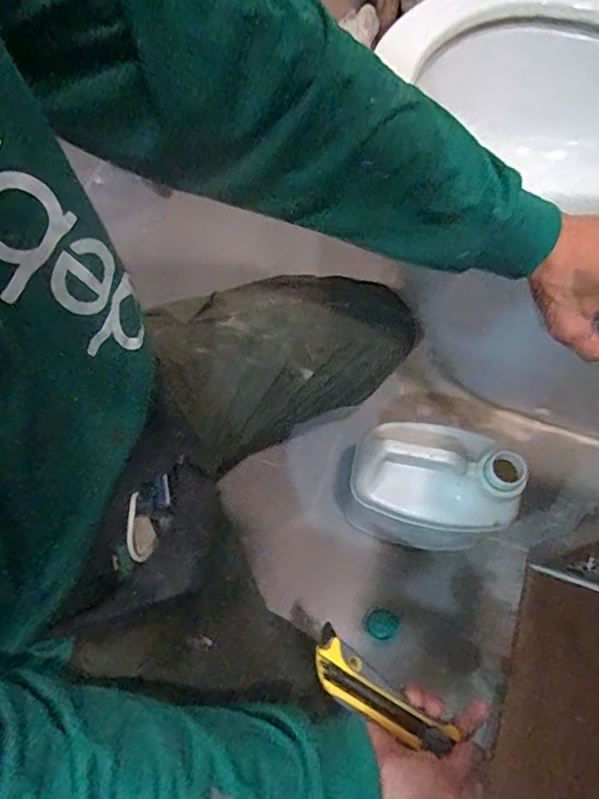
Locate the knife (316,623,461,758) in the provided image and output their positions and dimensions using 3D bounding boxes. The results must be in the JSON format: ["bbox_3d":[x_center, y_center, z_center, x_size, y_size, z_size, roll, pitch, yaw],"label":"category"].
[{"bbox_3d":[0.063,0.246,0.460,0.135,0.017,0.038,40,70,-2],"label":"knife"}]

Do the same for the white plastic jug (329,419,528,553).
[{"bbox_3d":[0.144,0.110,0.678,0.182,0.259,0.108,11,67,7],"label":"white plastic jug"}]

